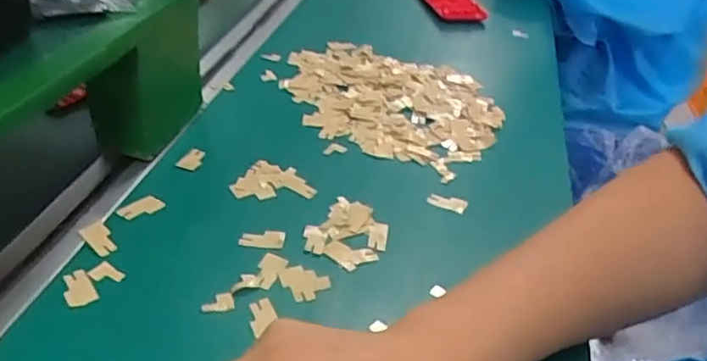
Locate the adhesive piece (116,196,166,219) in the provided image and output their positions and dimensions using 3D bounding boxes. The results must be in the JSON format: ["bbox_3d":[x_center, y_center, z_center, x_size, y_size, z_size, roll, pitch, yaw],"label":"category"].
[{"bbox_3d":[-0.142,0.017,0.432,0.018,0.004,0.029,30,40,31],"label":"adhesive piece"}]

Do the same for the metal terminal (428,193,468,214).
[{"bbox_3d":[0.068,0.016,0.470,0.028,0.004,0.014,16,49,15],"label":"metal terminal"}]

